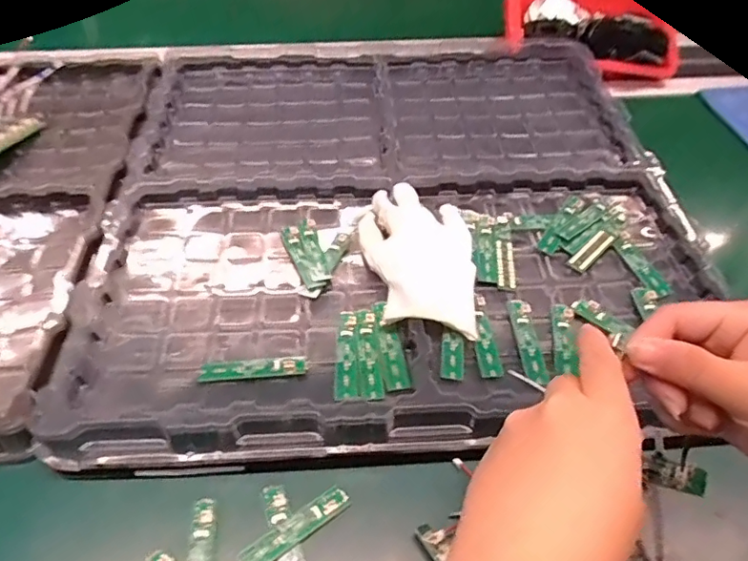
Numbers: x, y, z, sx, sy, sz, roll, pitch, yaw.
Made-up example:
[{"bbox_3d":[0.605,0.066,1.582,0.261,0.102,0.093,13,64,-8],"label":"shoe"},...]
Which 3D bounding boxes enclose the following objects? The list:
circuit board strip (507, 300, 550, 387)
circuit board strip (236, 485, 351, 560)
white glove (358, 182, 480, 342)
[{"bbox_3d":[0.130,0.050,0.448,0.017,0.009,0.079,-4,50,-3],"label":"circuit board strip"},{"bbox_3d":[-0.056,0.177,0.377,0.084,0.007,0.018,-30,70,-21],"label":"circuit board strip"},{"bbox_3d":[0.039,-0.022,0.481,0.102,0.032,0.156,2,50,1],"label":"white glove"}]

